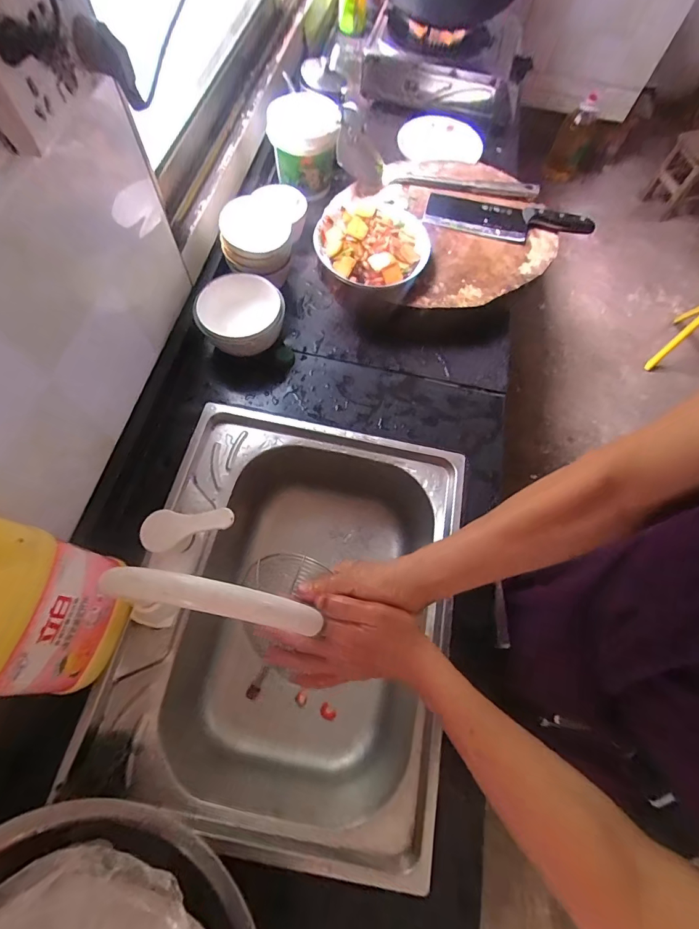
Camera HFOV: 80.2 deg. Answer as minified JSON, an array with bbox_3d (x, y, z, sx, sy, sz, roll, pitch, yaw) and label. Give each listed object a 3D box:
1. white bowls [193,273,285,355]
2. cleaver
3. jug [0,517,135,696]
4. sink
[{"bbox_3d":[-0.170,-0.229,0.677,0.121,0.085,0.122,1,67,-2],"label":"white bowls"},{"bbox_3d":[0.281,-0.442,0.738,0.283,0.035,0.085,12,67,2],"label":"cleaver"},{"bbox_3d":[-0.298,0.136,0.387,0.081,0.196,0.143,3,67,-2],"label":"jug"},{"bbox_3d":[-0.072,0.213,0.631,0.408,0.216,0.519,10,67,1],"label":"sink"}]

